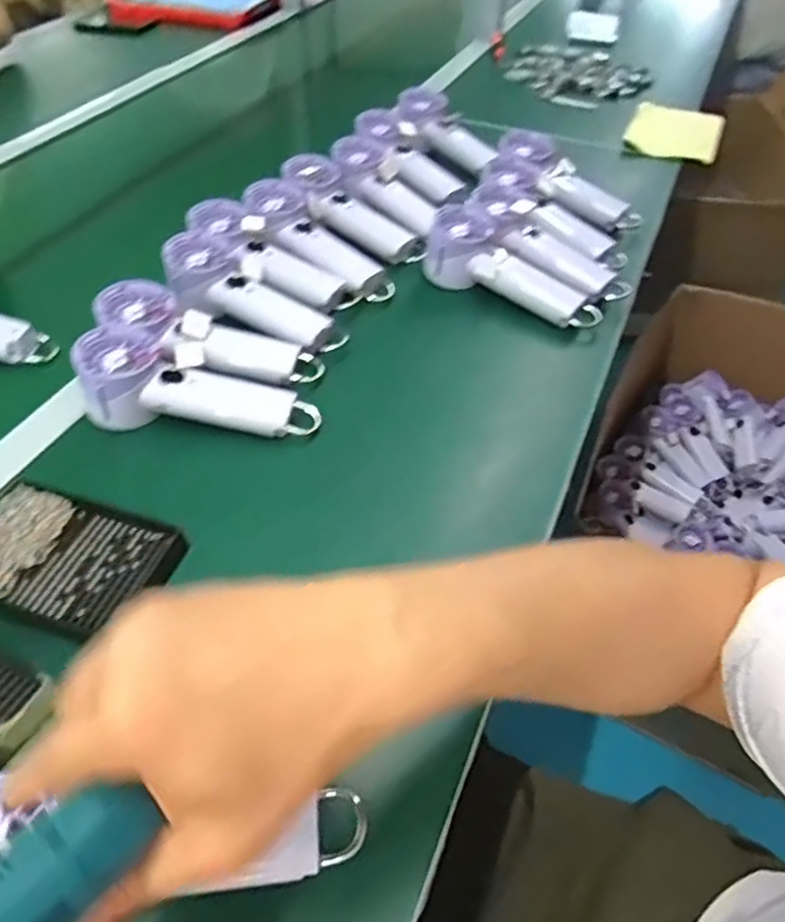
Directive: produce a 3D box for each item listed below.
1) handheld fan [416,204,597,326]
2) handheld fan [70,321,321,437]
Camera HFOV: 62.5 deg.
[{"bbox_3d":[0.123,-0.191,0.679,0.197,0.061,0.066,33,55,11],"label":"handheld fan"},{"bbox_3d":[-0.161,-0.052,0.542,0.199,0.055,0.069,14,48,-5],"label":"handheld fan"}]

